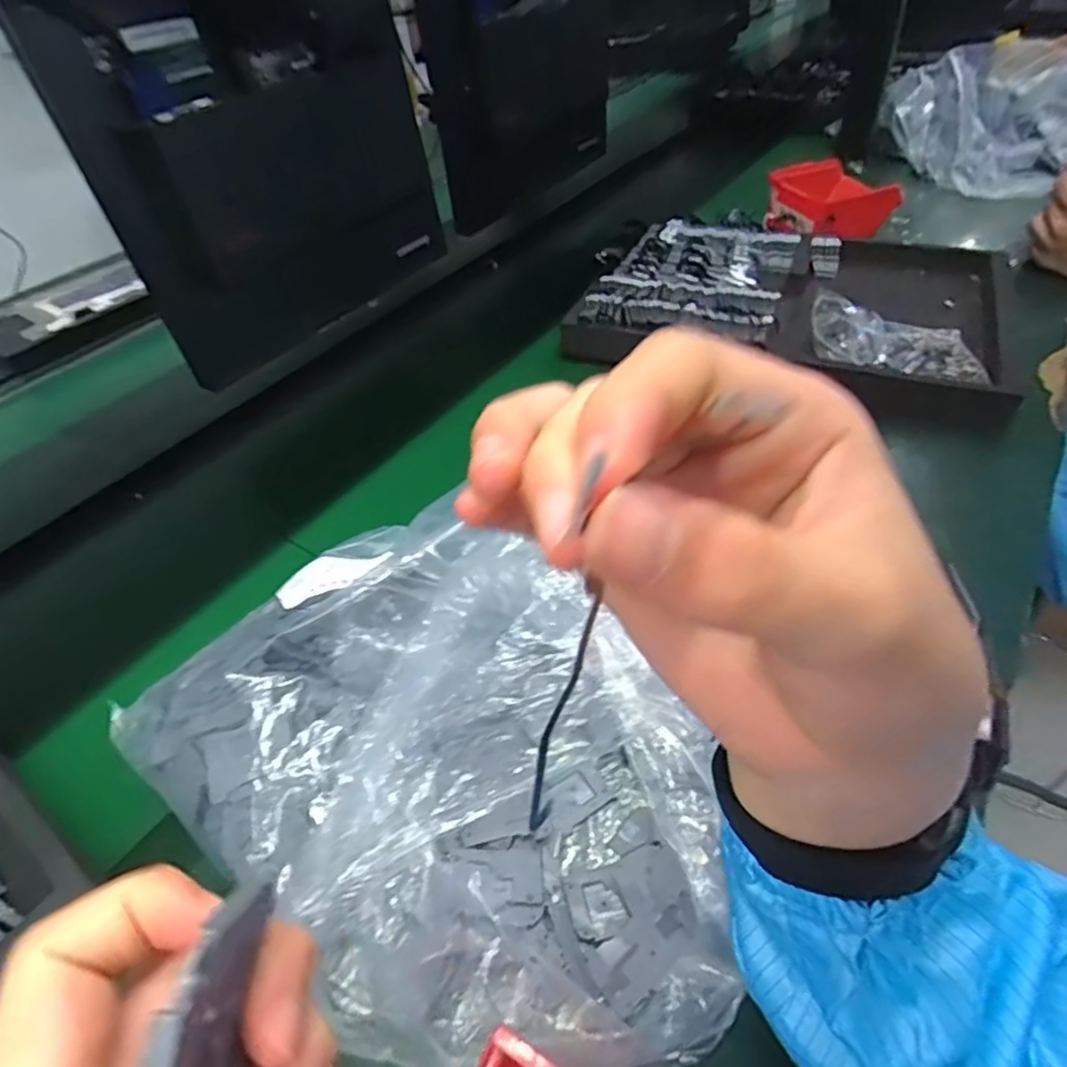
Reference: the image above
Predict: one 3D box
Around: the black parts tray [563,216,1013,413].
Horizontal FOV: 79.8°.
[{"bbox_3d":[0.277,-0.263,0.677,0.433,0.078,0.299,15,48,16],"label":"black parts tray"}]

